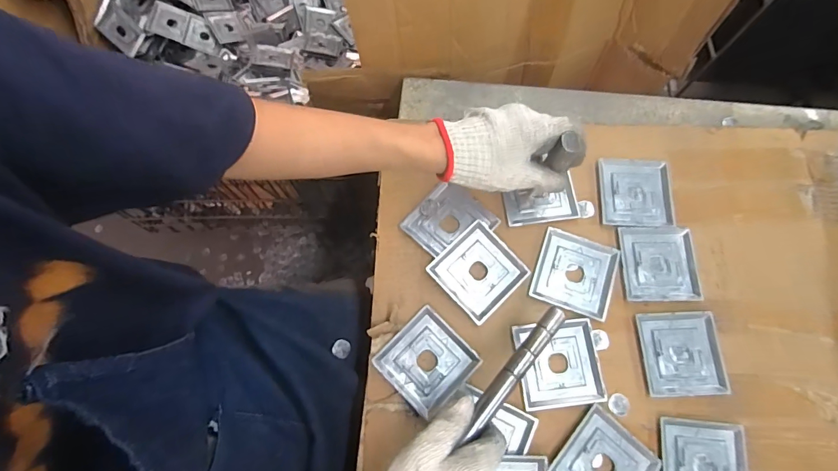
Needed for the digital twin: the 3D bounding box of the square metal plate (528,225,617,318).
[{"bbox_3d":[0.187,0.044,0.490,0.089,0.005,0.091,19,74,5],"label":"square metal plate"}]

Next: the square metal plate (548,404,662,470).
[{"bbox_3d":[0.195,0.243,0.429,0.087,0.010,0.090,42,77,11],"label":"square metal plate"}]

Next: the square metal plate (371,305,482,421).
[{"bbox_3d":[0.009,0.141,0.462,0.089,0.006,0.089,-43,78,-12],"label":"square metal plate"}]

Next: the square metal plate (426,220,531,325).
[{"bbox_3d":[0.071,0.042,0.488,0.091,0.011,0.089,-42,78,-12],"label":"square metal plate"}]

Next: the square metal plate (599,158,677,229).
[{"bbox_3d":[0.278,-0.055,0.525,0.090,0.004,0.091,3,74,0],"label":"square metal plate"}]

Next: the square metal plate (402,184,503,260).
[{"bbox_3d":[0.037,-0.017,0.506,0.087,0.006,0.092,43,78,11],"label":"square metal plate"}]

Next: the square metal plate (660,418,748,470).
[{"bbox_3d":[0.306,0.248,0.438,0.092,0.007,0.090,7,74,2],"label":"square metal plate"}]

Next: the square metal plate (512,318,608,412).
[{"bbox_3d":[0.156,0.144,0.460,0.090,0.008,0.089,-6,74,-2],"label":"square metal plate"}]

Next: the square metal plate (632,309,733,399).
[{"bbox_3d":[0.301,0.135,0.471,0.093,0.005,0.090,-3,74,-1],"label":"square metal plate"}]

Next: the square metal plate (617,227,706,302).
[{"bbox_3d":[0.291,0.034,0.496,0.092,0.004,0.089,0,74,0],"label":"square metal plate"}]

